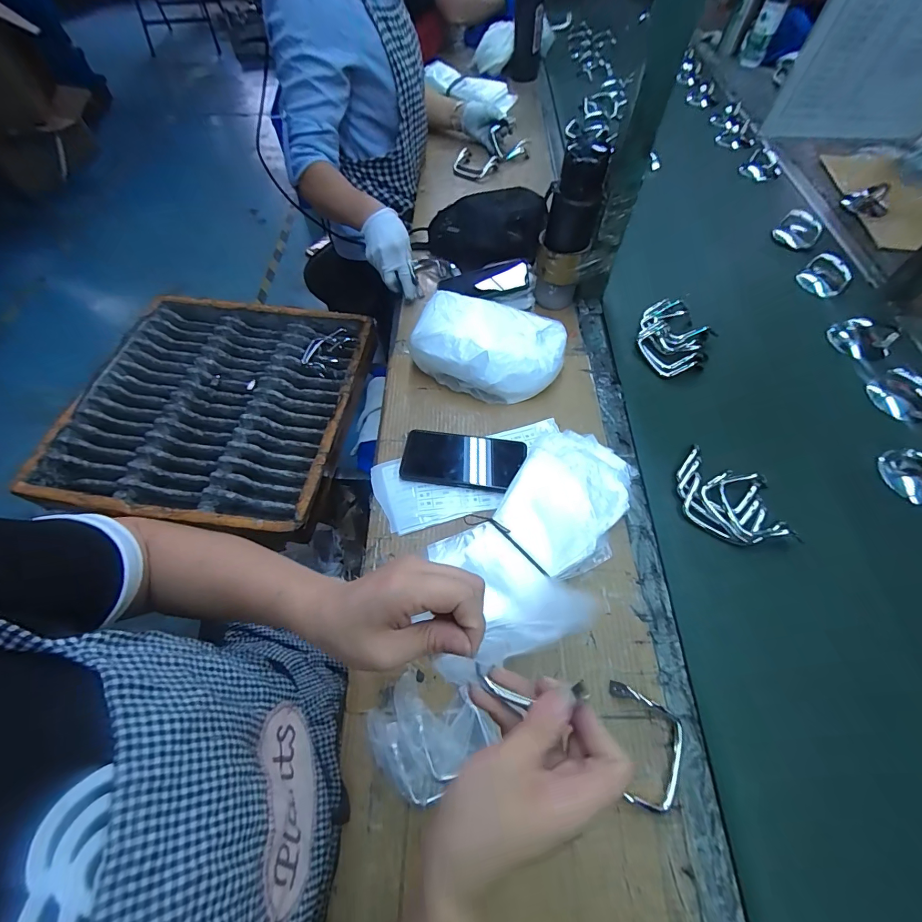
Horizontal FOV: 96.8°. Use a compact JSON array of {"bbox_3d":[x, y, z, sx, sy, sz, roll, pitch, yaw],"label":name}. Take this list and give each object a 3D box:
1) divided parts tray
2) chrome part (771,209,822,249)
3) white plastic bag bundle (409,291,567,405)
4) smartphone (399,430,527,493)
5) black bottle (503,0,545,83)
[{"bbox_3d":[-0.512,-0.129,0.875,0.566,0.057,0.549,7,60,4],"label":"divided parts tray"},{"bbox_3d":[0.680,-0.465,0.821,0.075,0.033,0.099,40,67,21],"label":"chrome part"},{"bbox_3d":[0.042,-0.167,0.614,0.206,0.085,0.125,18,61,10],"label":"white plastic bag bundle"},{"bbox_3d":[0.002,-0.001,0.553,0.161,0.016,0.079,7,60,4],"label":"smartphone"},{"bbox_3d":[0.182,-1.223,1.138,0.095,0.221,0.088,8,60,5],"label":"black bottle"}]

